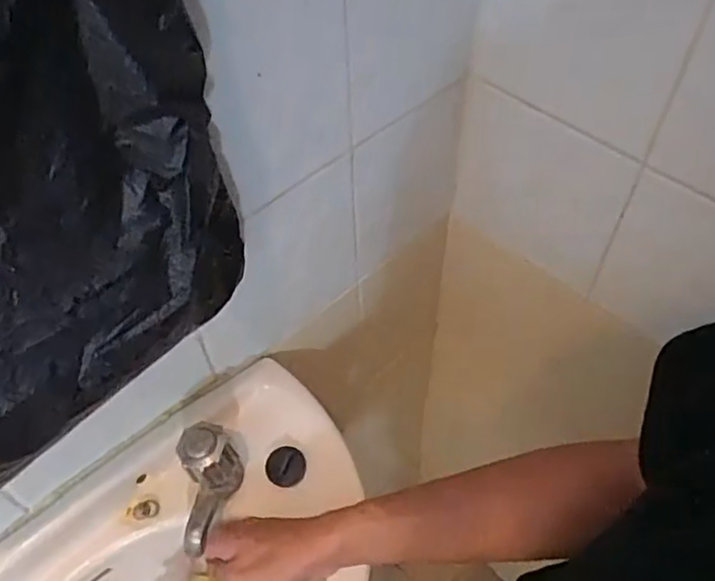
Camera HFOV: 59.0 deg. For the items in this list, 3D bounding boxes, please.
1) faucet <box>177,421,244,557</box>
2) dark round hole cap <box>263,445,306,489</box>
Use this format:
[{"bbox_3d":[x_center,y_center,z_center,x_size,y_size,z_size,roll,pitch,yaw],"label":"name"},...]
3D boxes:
[{"bbox_3d":[-0.131,0.177,0.560,0.046,0.083,0.092,-3,52,1],"label":"faucet"},{"bbox_3d":[-0.070,0.171,0.615,0.038,0.010,0.038,0,71,-1],"label":"dark round hole cap"}]

